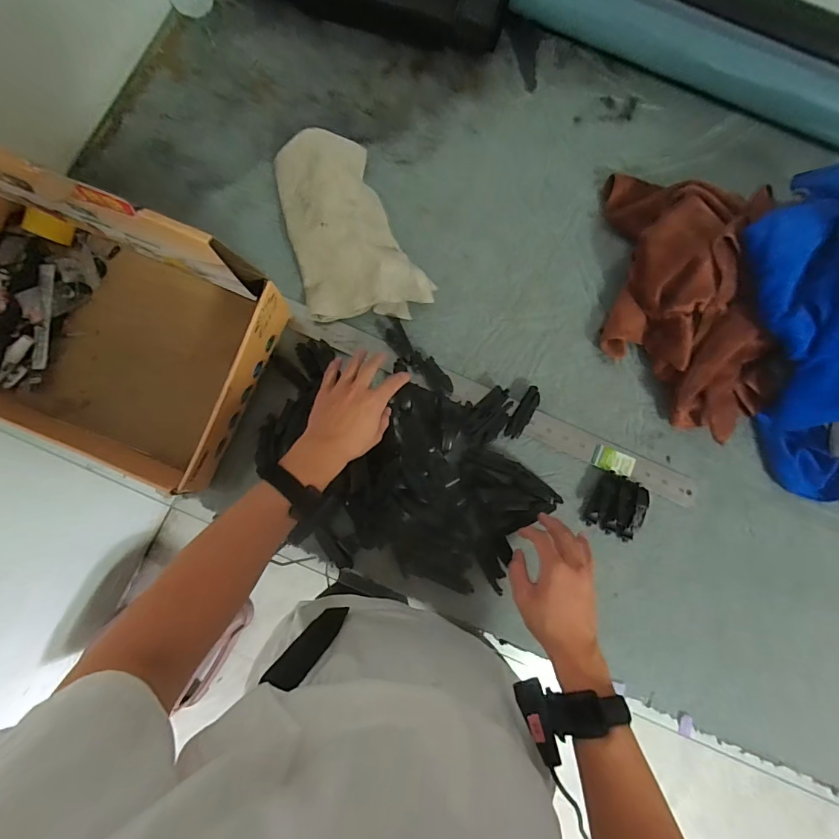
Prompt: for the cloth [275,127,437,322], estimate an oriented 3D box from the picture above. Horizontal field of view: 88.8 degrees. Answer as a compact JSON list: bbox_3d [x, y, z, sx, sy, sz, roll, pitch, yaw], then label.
[{"bbox_3d":[-0.098,-0.278,0.625,0.178,0.062,0.278,-15,82,-4],"label":"cloth"}]

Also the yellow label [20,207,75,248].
[{"bbox_3d":[-0.496,-0.257,0.572,0.059,0.008,0.033,20,115,-21],"label":"yellow label"}]

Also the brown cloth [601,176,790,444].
[{"bbox_3d":[0.367,-0.178,0.595,0.202,0.114,0.396,-4,82,-2],"label":"brown cloth"}]

